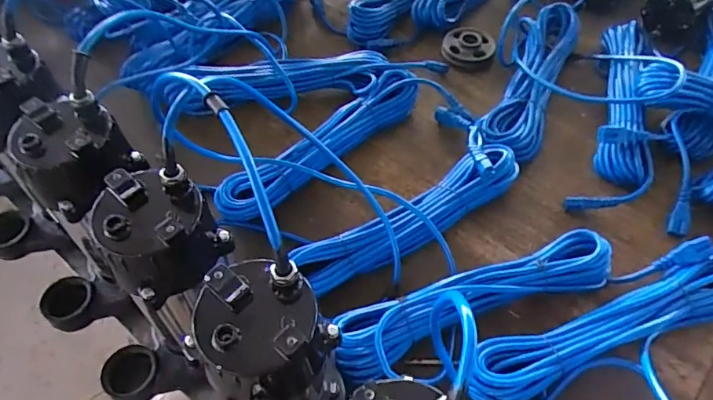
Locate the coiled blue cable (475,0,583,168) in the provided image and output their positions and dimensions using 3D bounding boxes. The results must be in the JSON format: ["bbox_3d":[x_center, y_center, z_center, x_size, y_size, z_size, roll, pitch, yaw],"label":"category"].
[{"bbox_3d":[0.274,-0.193,0.786,0.098,0.040,0.356,21,57,14],"label":"coiled blue cable"}]

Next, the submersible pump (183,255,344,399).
[{"bbox_3d":[-0.087,0.162,0.396,0.095,0.219,0.150,29,59,19],"label":"submersible pump"}]

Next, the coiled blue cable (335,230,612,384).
[{"bbox_3d":[0.142,0.111,0.561,0.321,0.049,0.070,-19,56,-13],"label":"coiled blue cable"}]

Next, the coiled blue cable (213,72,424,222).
[{"bbox_3d":[-0.039,-0.089,0.705,0.075,0.051,0.341,37,62,23],"label":"coiled blue cable"}]

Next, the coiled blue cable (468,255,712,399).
[{"bbox_3d":[0.278,0.136,0.549,0.357,0.051,0.075,-17,56,-13],"label":"coiled blue cable"}]

